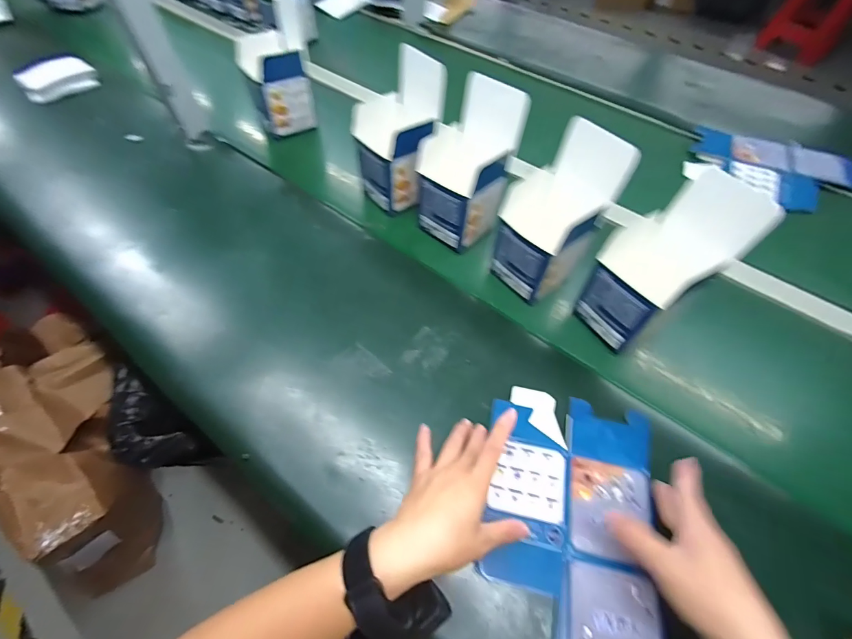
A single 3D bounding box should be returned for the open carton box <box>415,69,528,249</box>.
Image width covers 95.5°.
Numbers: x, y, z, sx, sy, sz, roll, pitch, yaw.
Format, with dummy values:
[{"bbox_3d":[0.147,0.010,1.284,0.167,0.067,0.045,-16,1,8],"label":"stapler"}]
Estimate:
[{"bbox_3d":[0.054,-0.194,0.501,0.100,0.167,0.118,35,66,21],"label":"open carton box"}]

